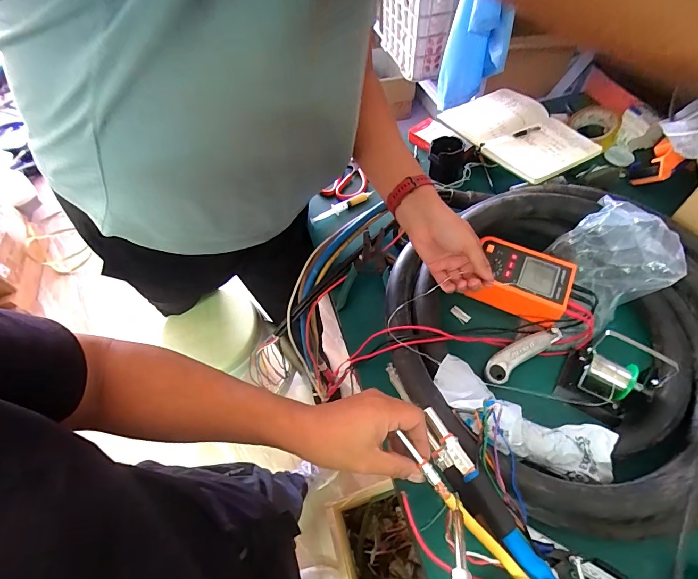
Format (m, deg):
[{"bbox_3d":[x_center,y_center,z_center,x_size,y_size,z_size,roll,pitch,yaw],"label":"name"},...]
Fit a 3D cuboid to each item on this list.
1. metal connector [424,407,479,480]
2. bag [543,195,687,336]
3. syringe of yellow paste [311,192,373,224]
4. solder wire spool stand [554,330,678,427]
[{"bbox_3d":[0.101,0.151,0.354,0.015,0.011,0.074,-22,59,-11],"label":"metal connector"},{"bbox_3d":[0.431,-0.052,0.564,0.137,0.112,0.148,-19,58,-10],"label":"bag"},{"bbox_3d":[-0.015,-0.172,0.743,0.143,0.017,0.012,-27,60,-14],"label":"syringe of yellow paste"},{"bbox_3d":[0.353,0.130,0.491,0.088,0.086,0.085,33,64,22],"label":"solder wire spool stand"}]

